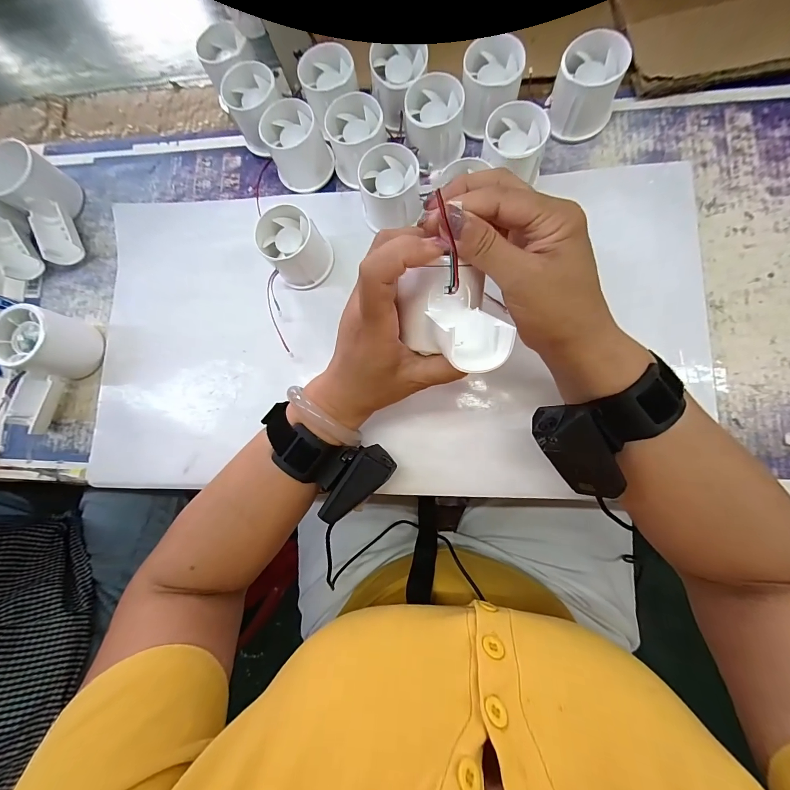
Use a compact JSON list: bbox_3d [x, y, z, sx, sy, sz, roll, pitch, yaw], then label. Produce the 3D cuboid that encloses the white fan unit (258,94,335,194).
[{"bbox_3d":[-0.094,-0.237,0.326,0.055,0.046,0.057,-1,83,7],"label":"white fan unit"}]

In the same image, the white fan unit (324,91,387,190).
[{"bbox_3d":[-0.034,-0.232,0.316,0.052,0.041,0.060,5,83,7],"label":"white fan unit"}]

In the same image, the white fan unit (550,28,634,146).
[{"bbox_3d":[0.165,-0.263,0.294,0.053,0.047,0.052,22,86,9],"label":"white fan unit"}]

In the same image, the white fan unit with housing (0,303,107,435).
[{"bbox_3d":[-0.337,-0.024,0.323,0.056,0.056,0.110,17,85,9],"label":"white fan unit with housing"}]

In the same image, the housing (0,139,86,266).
[{"bbox_3d":[-0.353,-0.189,0.345,0.055,0.059,0.101,-33,80,2],"label":"housing"}]

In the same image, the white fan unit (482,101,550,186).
[{"bbox_3d":[0.101,-0.209,0.301,0.054,0.049,0.053,23,86,9],"label":"white fan unit"}]

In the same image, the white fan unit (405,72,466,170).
[{"bbox_3d":[0.037,-0.242,0.309,0.053,0.044,0.058,2,83,7],"label":"white fan unit"}]

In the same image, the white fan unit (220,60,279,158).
[{"bbox_3d":[-0.132,-0.276,0.333,0.057,0.050,0.057,-44,80,0],"label":"white fan unit"}]

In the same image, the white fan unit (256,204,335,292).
[{"bbox_3d":[-0.092,-0.137,0.314,0.053,0.046,0.054,-1,83,7],"label":"white fan unit"}]

